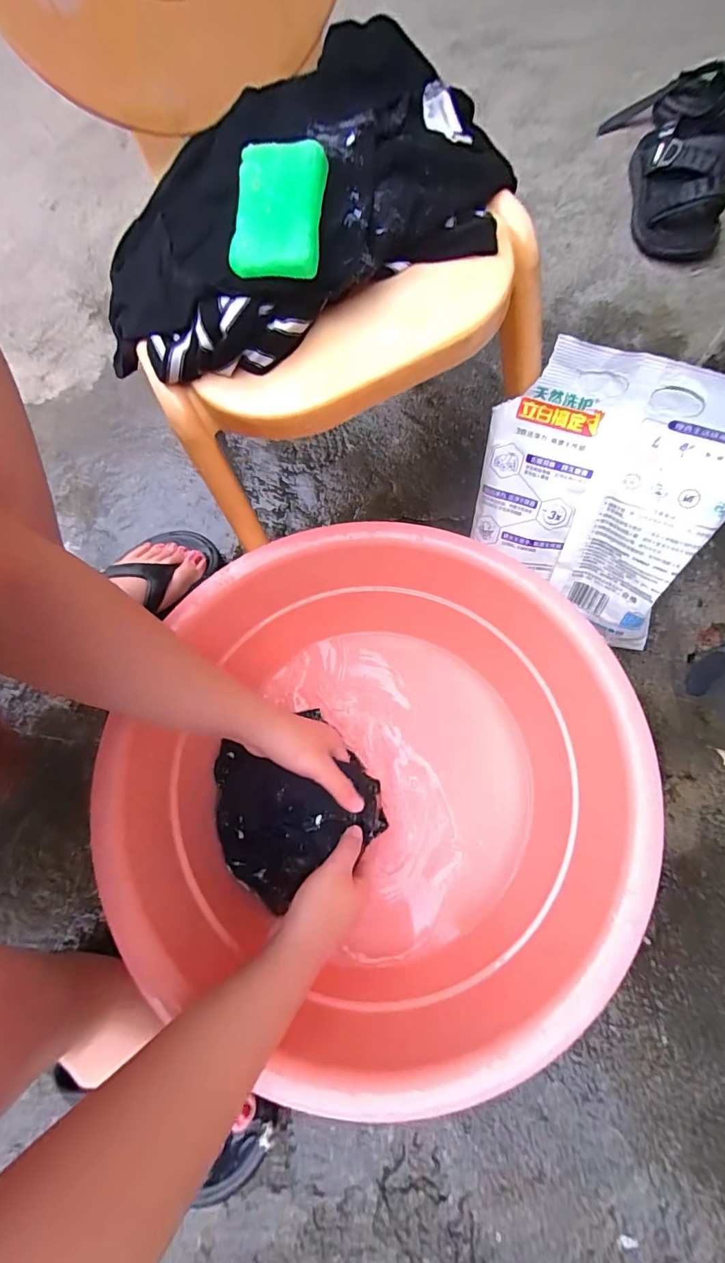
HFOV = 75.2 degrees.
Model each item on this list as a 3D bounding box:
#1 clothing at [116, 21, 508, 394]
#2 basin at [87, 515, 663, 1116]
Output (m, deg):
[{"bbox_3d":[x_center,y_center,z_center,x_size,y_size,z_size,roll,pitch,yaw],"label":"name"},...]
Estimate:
[{"bbox_3d":[-0.058,-0.325,0.366,0.339,0.104,0.213,-24,70,-6],"label":"clothing"},{"bbox_3d":[0.022,0.137,0.451,0.406,0.177,0.437,-1,63,2],"label":"basin"}]

